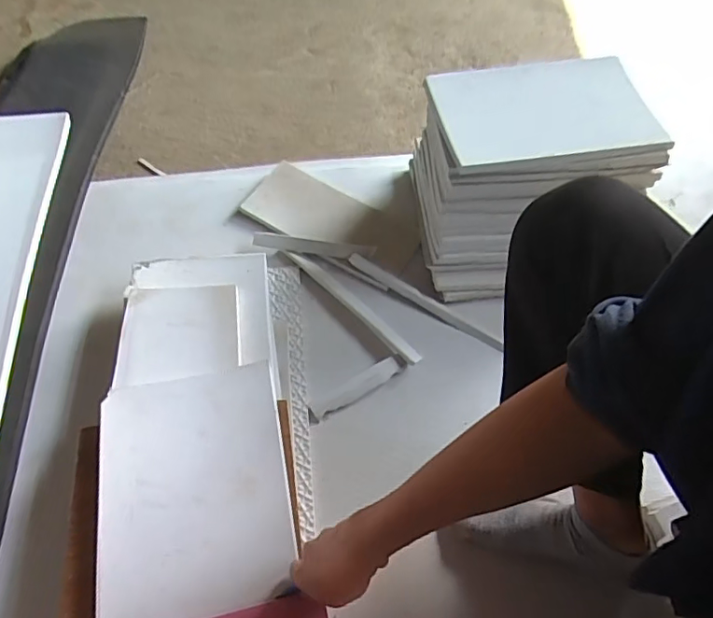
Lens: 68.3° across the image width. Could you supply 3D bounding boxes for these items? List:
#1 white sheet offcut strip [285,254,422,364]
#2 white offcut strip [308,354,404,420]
[{"bbox_3d":[-0.006,-0.009,0.718,0.022,0.009,0.242,-39,67,-23],"label":"white sheet offcut strip"},{"bbox_3d":[0.000,0.097,0.663,0.124,0.013,0.025,-27,62,-18],"label":"white offcut strip"}]

